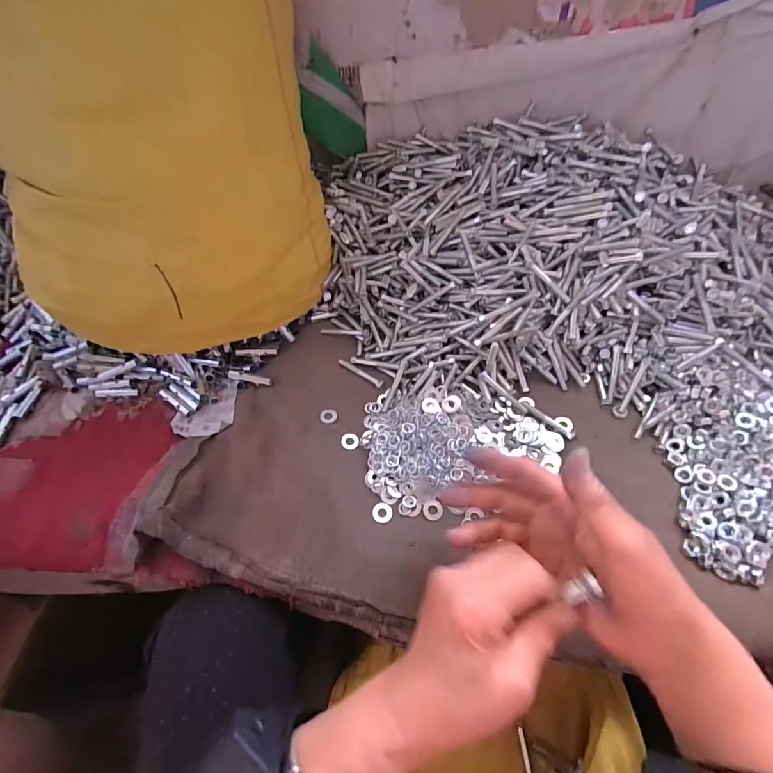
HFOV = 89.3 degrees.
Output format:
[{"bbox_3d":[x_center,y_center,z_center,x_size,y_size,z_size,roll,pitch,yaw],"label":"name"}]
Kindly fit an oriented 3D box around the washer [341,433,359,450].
[{"bbox_3d":[-0.036,0.054,0.381,0.017,0.004,0.017,4,59,-7],"label":"washer"}]

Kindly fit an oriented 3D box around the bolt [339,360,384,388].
[{"bbox_3d":[-0.028,-0.015,0.415,0.058,0.007,0.007,32,64,22],"label":"bolt"}]

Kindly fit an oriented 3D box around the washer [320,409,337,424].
[{"bbox_3d":[-0.058,0.030,0.394,0.016,0.004,0.015,-2,57,3],"label":"washer"}]

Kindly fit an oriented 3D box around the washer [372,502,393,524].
[{"bbox_3d":[-0.003,0.111,0.344,0.017,0.004,0.017,-2,57,3],"label":"washer"}]

